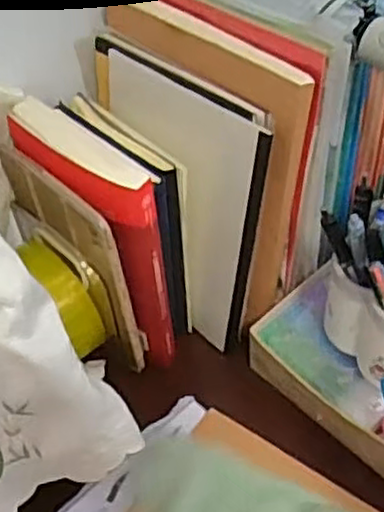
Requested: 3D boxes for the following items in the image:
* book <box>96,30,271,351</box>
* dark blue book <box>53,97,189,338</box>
[{"bbox_3d":[-0.012,-0.047,0.649,0.173,0.250,0.017,34,49,30],"label":"book"},{"bbox_3d":[-0.053,-0.032,0.669,0.032,0.205,0.150,-33,52,-21],"label":"dark blue book"}]

